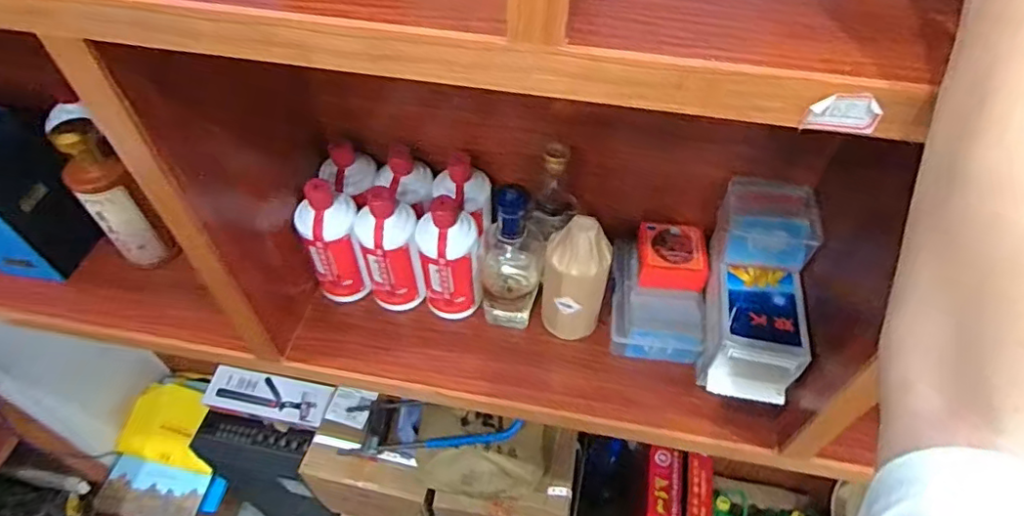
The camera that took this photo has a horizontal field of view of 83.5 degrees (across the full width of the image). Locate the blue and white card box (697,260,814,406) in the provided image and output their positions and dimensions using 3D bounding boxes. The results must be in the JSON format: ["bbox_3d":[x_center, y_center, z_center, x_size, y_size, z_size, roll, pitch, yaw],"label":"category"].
[{"bbox_3d":[0.288,0.090,0.691,0.104,0.092,0.133,13,52,9],"label":"blue and white card box"}]

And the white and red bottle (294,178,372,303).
[{"bbox_3d":[-0.236,-0.015,0.765,0.070,0.176,0.072,-17,54,-14],"label":"white and red bottle"}]

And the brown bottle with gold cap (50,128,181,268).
[{"bbox_3d":[-0.548,-0.078,0.795,0.070,0.216,0.060,-35,60,-25],"label":"brown bottle with gold cap"}]

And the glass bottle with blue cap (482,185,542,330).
[{"bbox_3d":[-0.002,0.009,0.725,0.073,0.232,0.075,2,51,1],"label":"glass bottle with blue cap"}]

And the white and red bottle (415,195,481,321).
[{"bbox_3d":[-0.081,0.003,0.741,0.073,0.180,0.068,-12,52,-10],"label":"white and red bottle"}]

